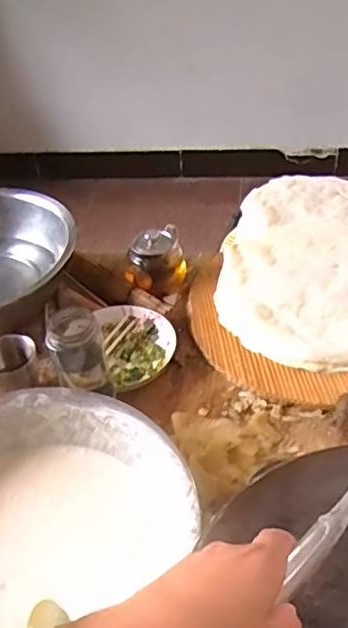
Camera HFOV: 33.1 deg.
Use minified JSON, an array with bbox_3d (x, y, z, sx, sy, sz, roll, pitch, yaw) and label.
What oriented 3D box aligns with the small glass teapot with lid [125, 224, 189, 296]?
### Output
[{"bbox_3d":[-0.032,-0.097,1.005,0.103,0.088,0.105,-5,40,0],"label":"small glass teapot with lid"}]

